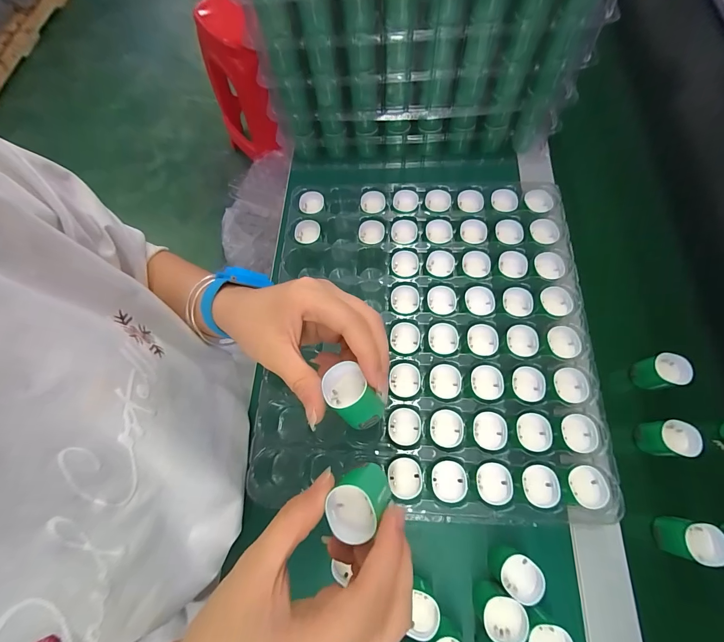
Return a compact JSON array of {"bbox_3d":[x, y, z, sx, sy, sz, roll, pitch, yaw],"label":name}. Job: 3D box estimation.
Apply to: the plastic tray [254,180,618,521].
[{"bbox_3d":[0.057,0.000,0.326,0.286,0.032,0.320,2,69,5],"label":"plastic tray"}]

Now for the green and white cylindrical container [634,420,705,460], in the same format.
[{"bbox_3d":[0.265,0.102,0.294,0.031,0.035,0.029,-1,69,4],"label":"green and white cylindrical container"}]

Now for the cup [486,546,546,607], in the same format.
[{"bbox_3d":[0.118,0.194,0.263,0.024,0.043,0.027,33,75,15],"label":"cup"}]

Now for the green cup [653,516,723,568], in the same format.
[{"bbox_3d":[0.259,0.173,0.267,0.025,0.038,0.027,4,69,6],"label":"green cup"}]

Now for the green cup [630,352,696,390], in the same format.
[{"bbox_3d":[0.277,0.048,0.314,0.029,0.034,0.029,-1,69,4],"label":"green cup"}]

